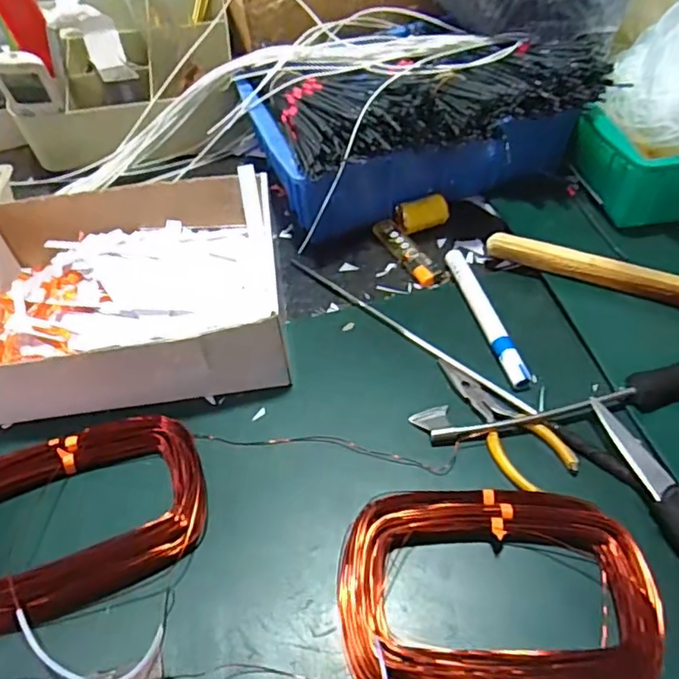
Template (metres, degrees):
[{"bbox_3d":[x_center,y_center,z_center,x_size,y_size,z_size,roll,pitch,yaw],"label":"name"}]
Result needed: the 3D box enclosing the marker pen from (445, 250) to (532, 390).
[{"bbox_3d":[0.118,-0.023,0.464,0.014,0.015,0.145,-13,54,-7],"label":"marker pen"}]

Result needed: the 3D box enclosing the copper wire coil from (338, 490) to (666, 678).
[{"bbox_3d":[0.090,0.149,0.335,0.175,0.032,0.119,-1,53,2],"label":"copper wire coil"}]

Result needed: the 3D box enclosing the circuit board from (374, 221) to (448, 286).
[{"bbox_3d":[0.062,-0.081,0.521,0.025,0.014,0.089,-30,60,-14],"label":"circuit board"}]

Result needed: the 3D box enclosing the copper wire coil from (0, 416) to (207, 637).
[{"bbox_3d":[-0.178,0.118,0.368,0.179,0.033,0.126,-12,54,-7],"label":"copper wire coil"}]

